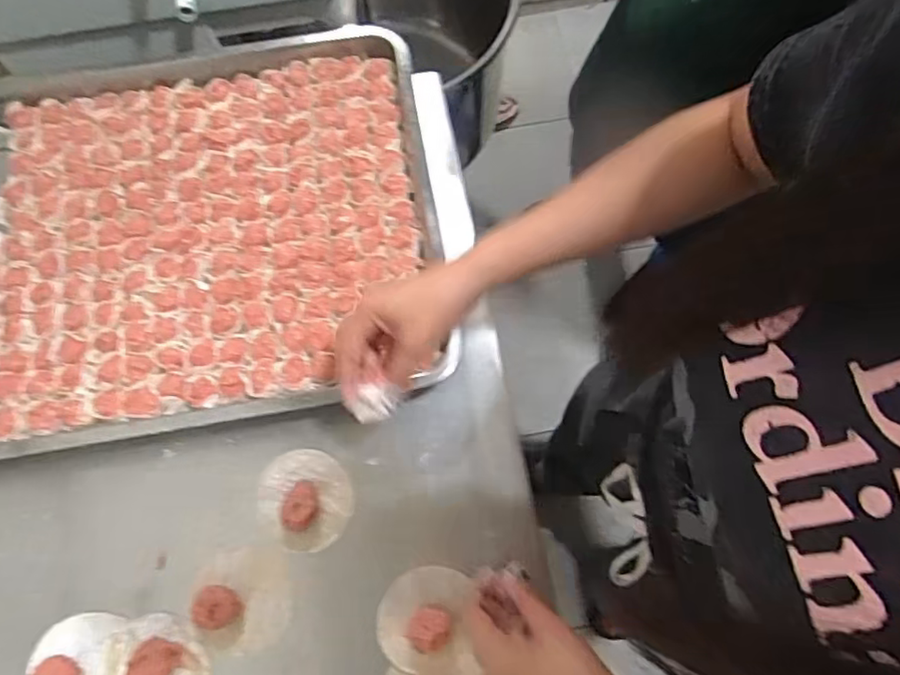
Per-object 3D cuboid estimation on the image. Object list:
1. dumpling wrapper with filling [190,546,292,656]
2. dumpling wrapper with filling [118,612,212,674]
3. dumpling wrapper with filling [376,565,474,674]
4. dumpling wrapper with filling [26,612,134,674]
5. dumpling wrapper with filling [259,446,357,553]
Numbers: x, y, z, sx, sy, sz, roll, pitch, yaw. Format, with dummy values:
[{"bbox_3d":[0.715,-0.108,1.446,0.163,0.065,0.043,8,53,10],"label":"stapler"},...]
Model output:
[{"bbox_3d":[-0.175,0.216,0.506,0.079,0.023,0.080,-3,70,-1],"label":"dumpling wrapper with filling"},{"bbox_3d":[-0.232,0.267,0.488,0.072,0.019,0.080,3,70,2],"label":"dumpling wrapper with filling"},{"bbox_3d":[-0.021,0.231,0.499,0.074,0.024,0.081,-2,70,0],"label":"dumpling wrapper with filling"},{"bbox_3d":[-0.304,0.268,0.494,0.071,0.009,0.083,2,70,1],"label":"dumpling wrapper with filling"},{"bbox_3d":[-0.127,0.138,0.532,0.079,0.023,0.083,0,70,0],"label":"dumpling wrapper with filling"}]

